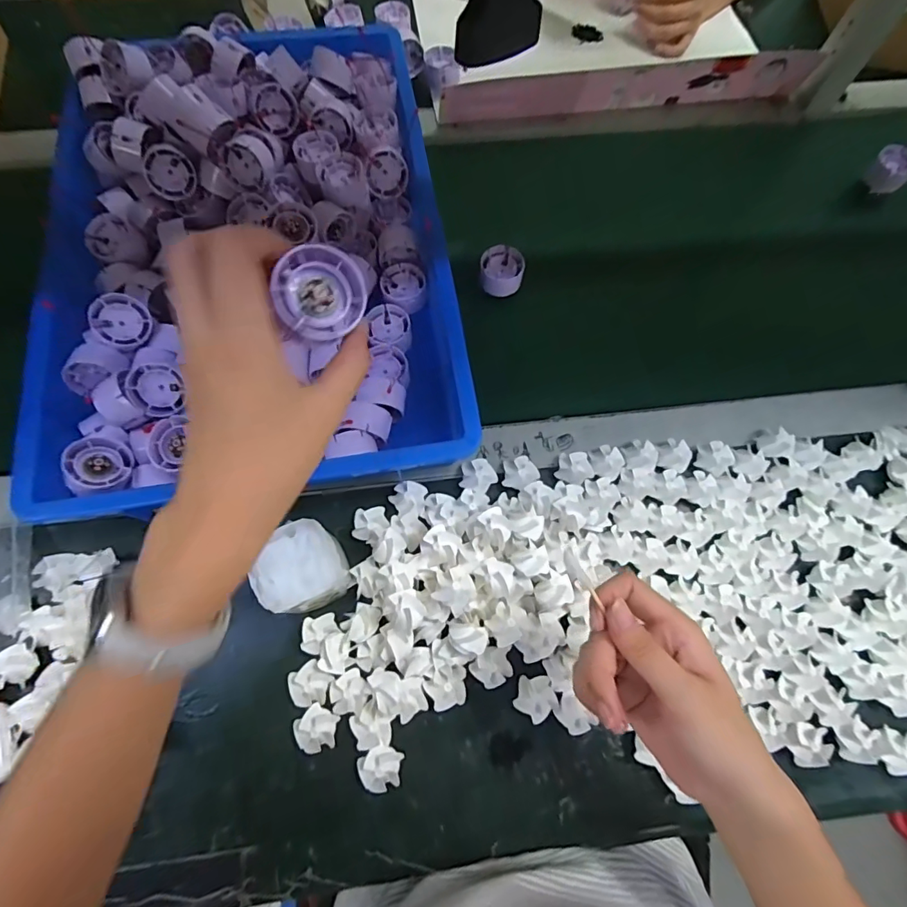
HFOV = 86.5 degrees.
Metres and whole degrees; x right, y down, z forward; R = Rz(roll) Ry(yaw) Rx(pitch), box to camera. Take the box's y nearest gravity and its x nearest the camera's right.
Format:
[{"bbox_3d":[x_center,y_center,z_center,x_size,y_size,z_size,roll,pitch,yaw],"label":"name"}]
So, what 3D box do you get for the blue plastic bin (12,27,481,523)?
[{"bbox_3d":[-0.194,-0.204,0.474,0.360,0.087,0.492,-9,73,-3],"label":"blue plastic bin"}]

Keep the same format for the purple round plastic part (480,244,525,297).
[{"bbox_3d":[0.053,-0.198,0.520,0.044,0.022,0.048,0,73,0],"label":"purple round plastic part"}]

